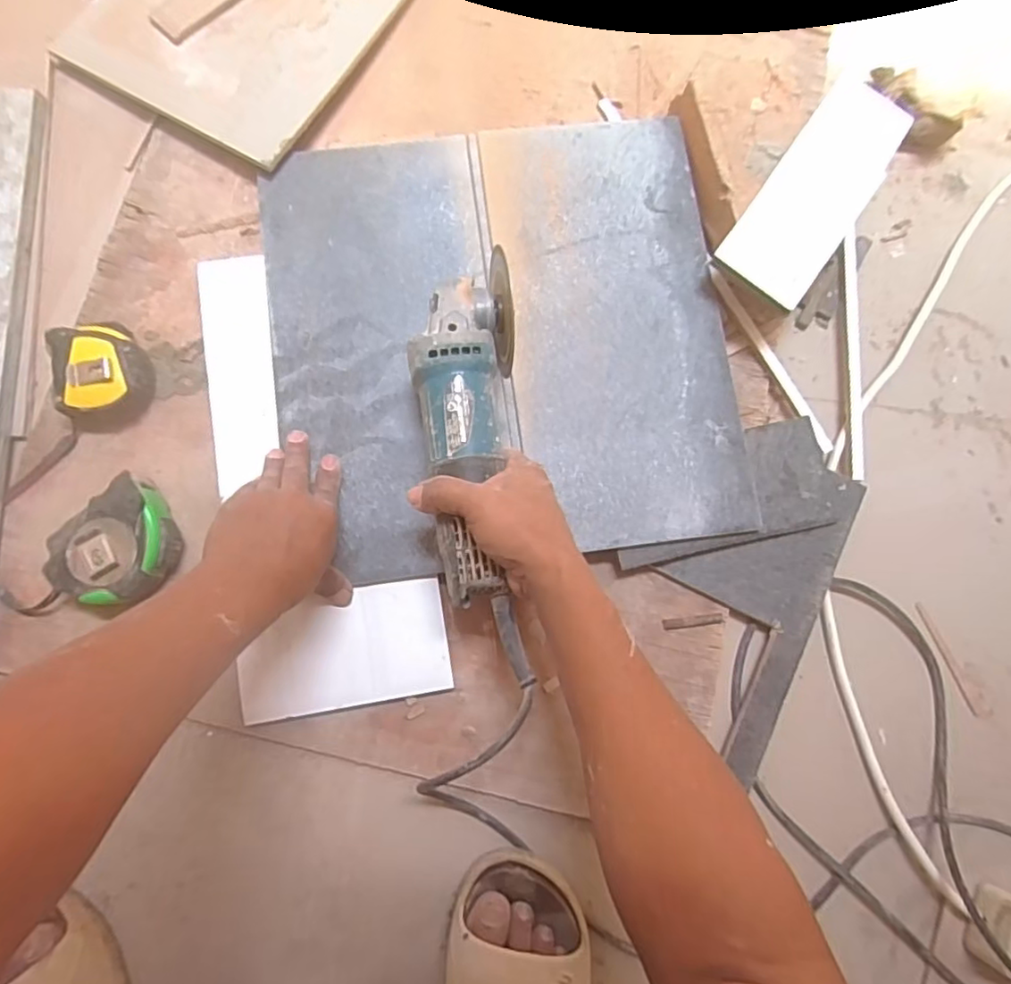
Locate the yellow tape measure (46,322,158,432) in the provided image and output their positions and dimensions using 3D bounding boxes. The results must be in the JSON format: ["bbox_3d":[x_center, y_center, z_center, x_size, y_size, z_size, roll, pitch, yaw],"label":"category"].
[{"bbox_3d":[-0.336,-0.098,0.508,0.071,0.039,0.082,-17,84,-6],"label":"yellow tape measure"}]

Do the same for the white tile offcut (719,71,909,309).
[{"bbox_3d":[0.272,-0.264,0.528,0.080,0.009,0.225,35,80,4],"label":"white tile offcut"}]

